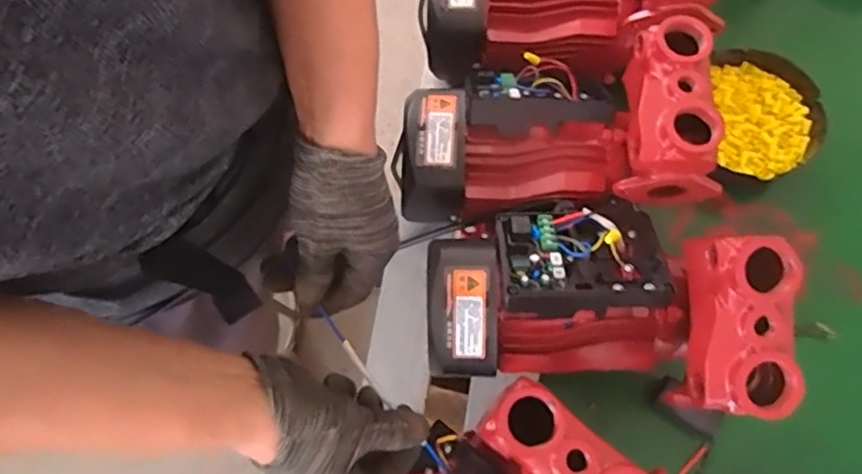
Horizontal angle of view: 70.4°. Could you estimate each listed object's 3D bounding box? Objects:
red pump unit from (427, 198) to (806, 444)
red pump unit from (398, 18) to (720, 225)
[{"bbox_3d":[0.121,0.030,0.449,0.241,0.116,0.159,9,74,4],"label":"red pump unit"},{"bbox_3d":[0.099,-0.093,0.529,0.264,0.098,0.145,-8,72,24],"label":"red pump unit"}]

